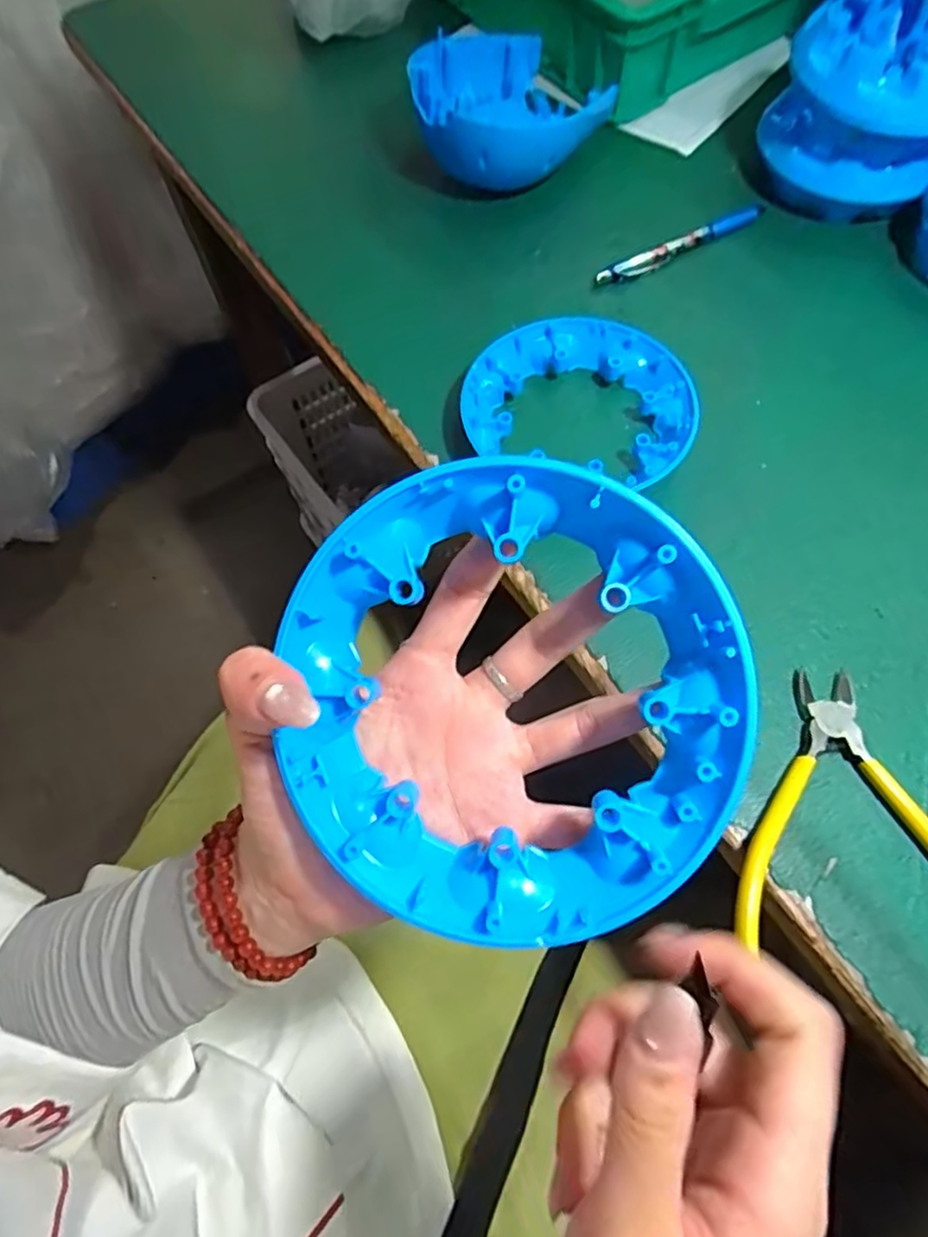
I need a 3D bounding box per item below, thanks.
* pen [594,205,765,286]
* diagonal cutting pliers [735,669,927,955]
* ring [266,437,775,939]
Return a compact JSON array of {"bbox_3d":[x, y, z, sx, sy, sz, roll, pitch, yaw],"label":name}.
[{"bbox_3d":[0.155,-0.266,0.485,0.141,0.008,0.013,-28,67,-10],"label":"pen"},{"bbox_3d":[0.186,0.089,0.319,0.112,0.011,0.131,8,66,6],"label":"diagonal cutting pliers"},{"bbox_3d":[0.014,0.024,0.204,0.129,0.024,0.135,0,93,6],"label":"ring"}]

